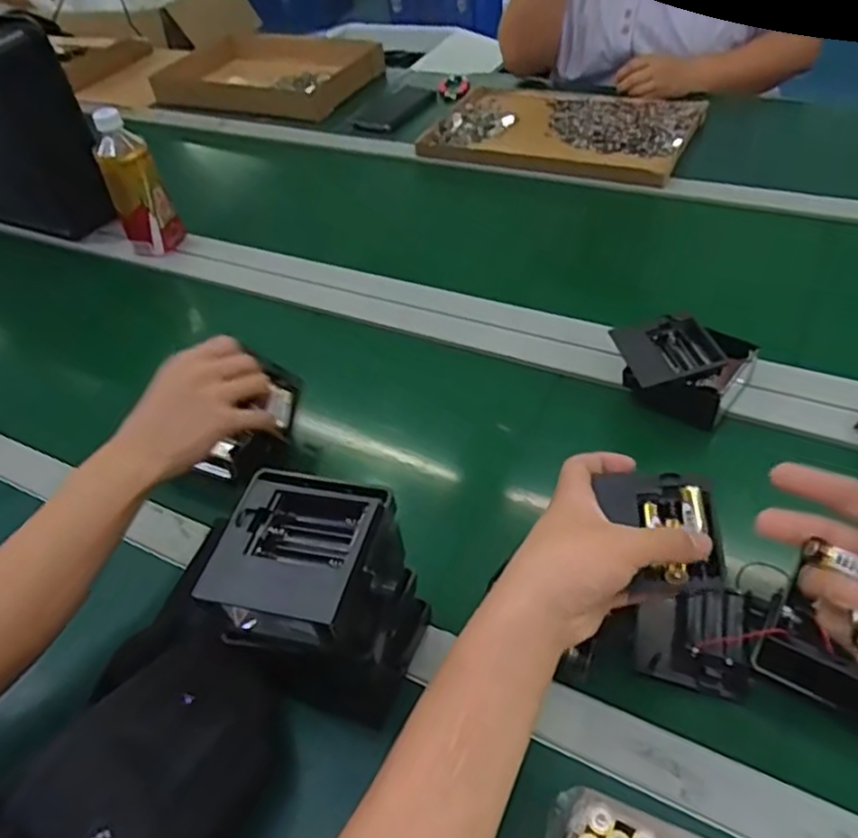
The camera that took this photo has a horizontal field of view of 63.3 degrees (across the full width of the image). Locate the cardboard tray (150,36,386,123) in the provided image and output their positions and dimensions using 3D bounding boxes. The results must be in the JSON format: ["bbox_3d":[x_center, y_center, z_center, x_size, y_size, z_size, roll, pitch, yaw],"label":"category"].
[{"bbox_3d":[-0.304,-0.678,1.383,0.451,0.076,0.307,16,49,22],"label":"cardboard tray"}]

